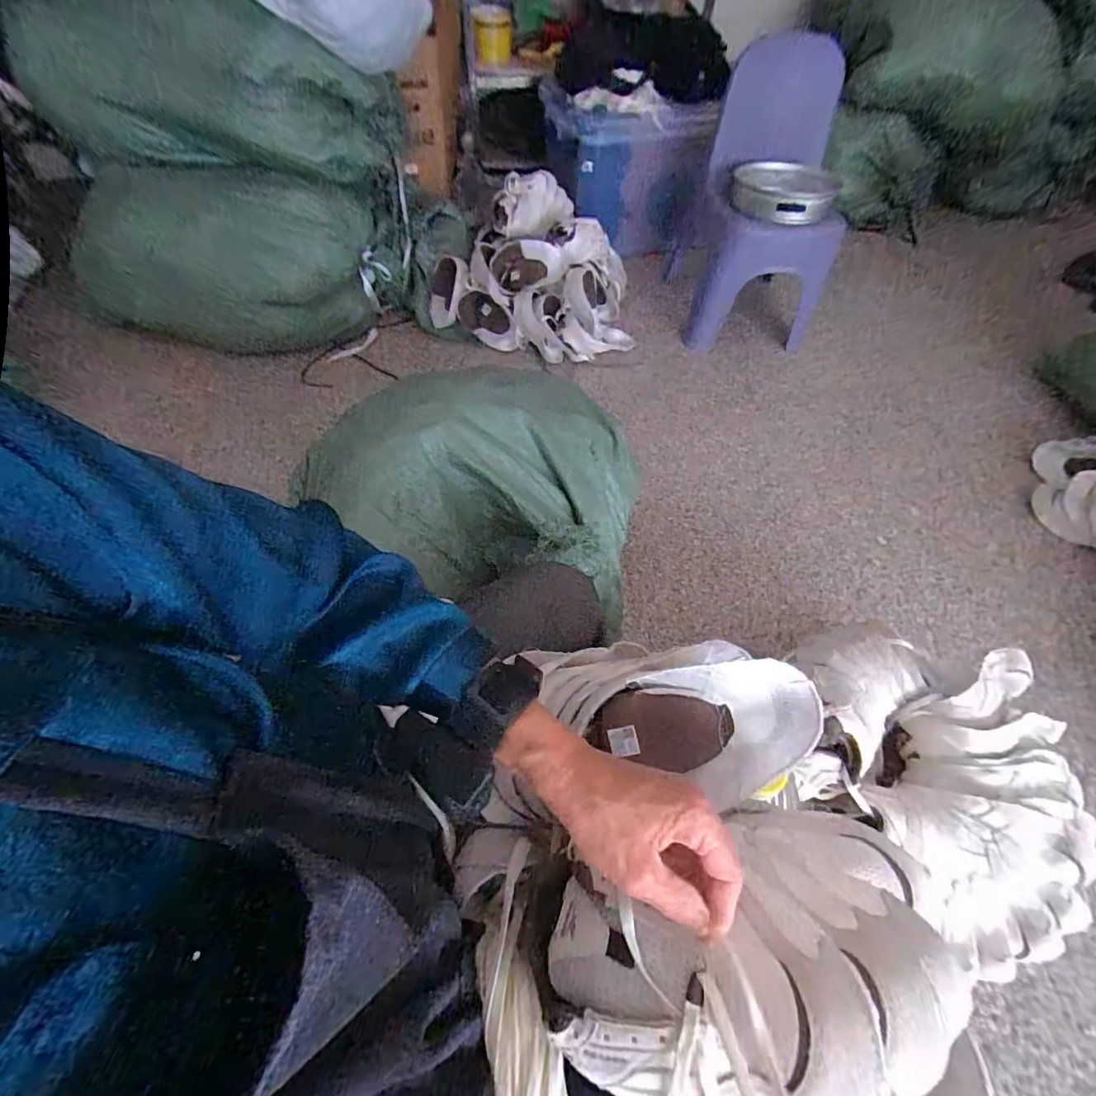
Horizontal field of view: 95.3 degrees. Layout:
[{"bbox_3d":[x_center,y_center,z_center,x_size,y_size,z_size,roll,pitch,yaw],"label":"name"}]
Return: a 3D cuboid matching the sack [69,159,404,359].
[{"bbox_3d":[-0.853,-0.804,1.393,0.830,0.328,0.416,7,58,2],"label":"sack"}]

